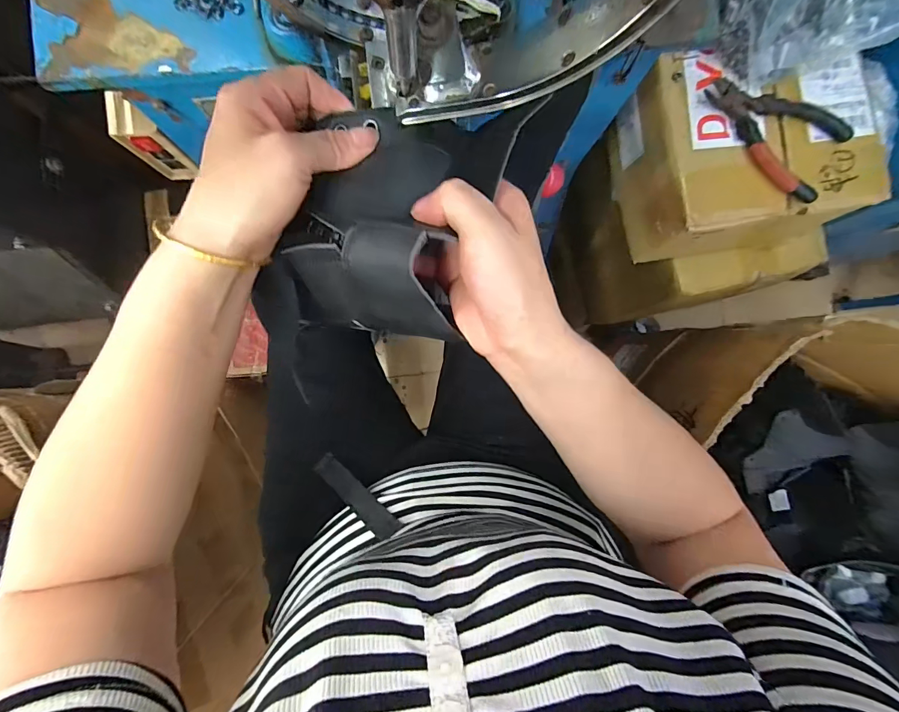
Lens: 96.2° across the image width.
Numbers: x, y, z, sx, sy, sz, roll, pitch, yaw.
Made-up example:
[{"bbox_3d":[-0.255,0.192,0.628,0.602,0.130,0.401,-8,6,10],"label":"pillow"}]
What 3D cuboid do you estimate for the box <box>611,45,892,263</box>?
[{"bbox_3d":[0.339,-0.223,0.474,0.243,0.127,0.182,-2,88,-3],"label":"box"}]

